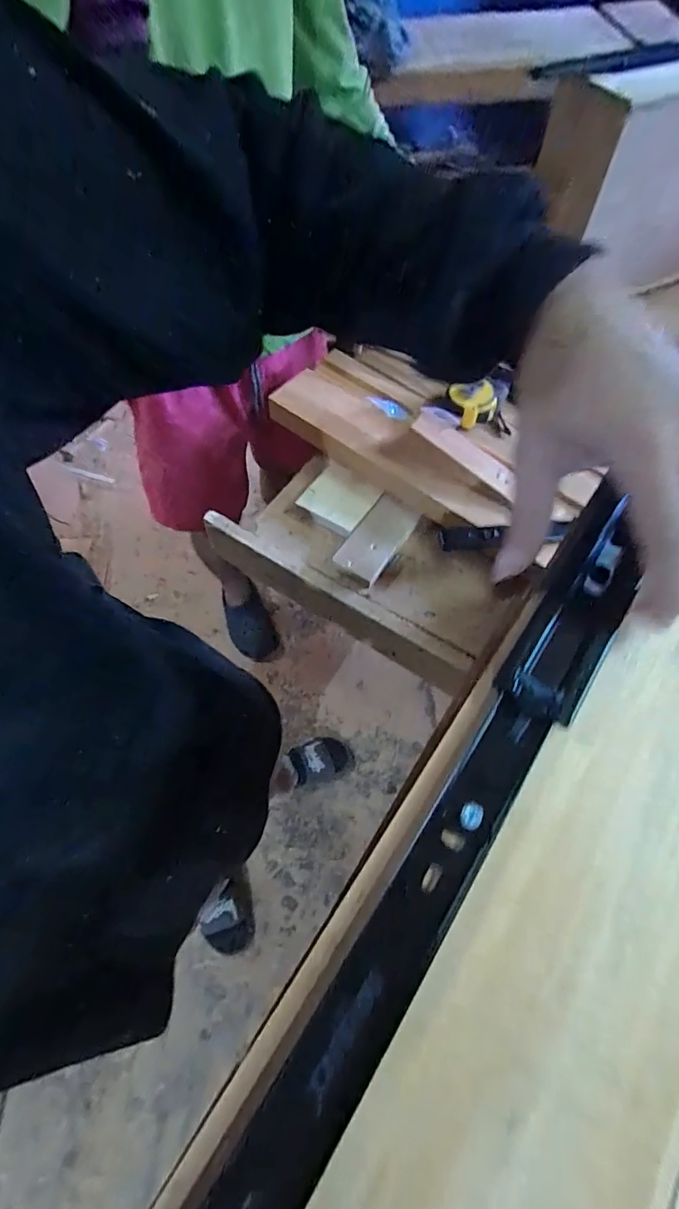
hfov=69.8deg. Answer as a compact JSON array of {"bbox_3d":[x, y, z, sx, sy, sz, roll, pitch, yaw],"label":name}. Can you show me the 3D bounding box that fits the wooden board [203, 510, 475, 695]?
[{"bbox_3d":[-0.015,-0.006,0.582,0.359,0.083,0.026,31,67,15],"label":"wooden board"}]

